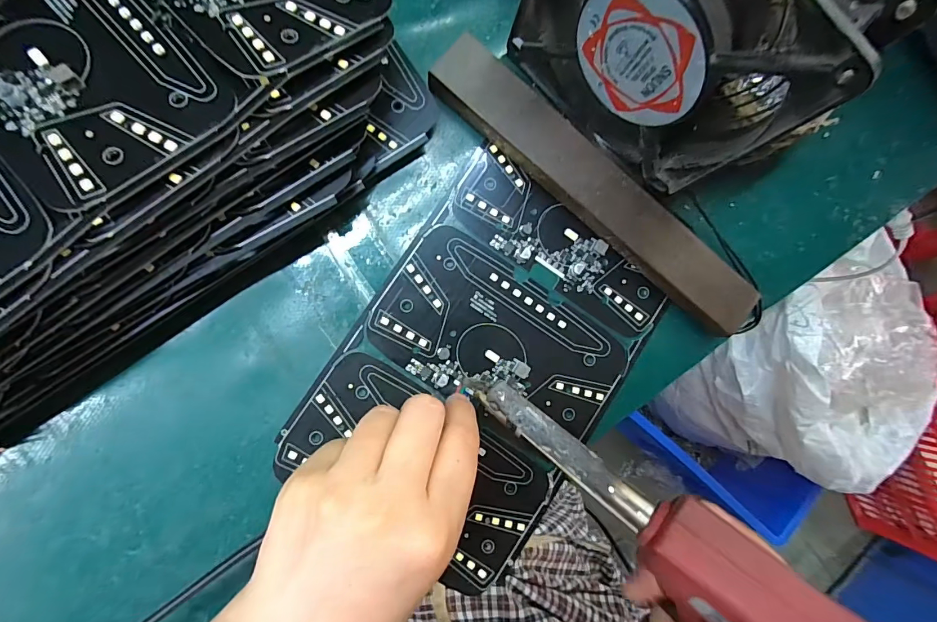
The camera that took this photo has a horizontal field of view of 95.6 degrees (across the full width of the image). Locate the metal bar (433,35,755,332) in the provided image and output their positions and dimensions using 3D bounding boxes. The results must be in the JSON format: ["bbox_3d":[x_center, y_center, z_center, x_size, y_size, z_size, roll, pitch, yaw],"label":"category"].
[{"bbox_3d":[0.068,-0.064,0.227,0.205,0.019,0.034,40,83,-4],"label":"metal bar"}]

